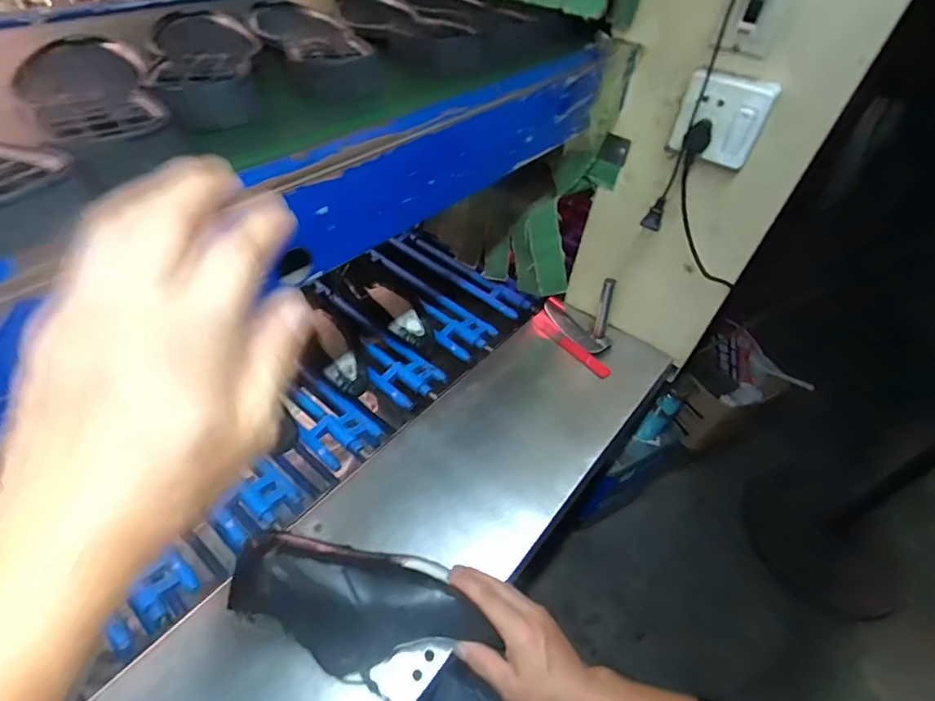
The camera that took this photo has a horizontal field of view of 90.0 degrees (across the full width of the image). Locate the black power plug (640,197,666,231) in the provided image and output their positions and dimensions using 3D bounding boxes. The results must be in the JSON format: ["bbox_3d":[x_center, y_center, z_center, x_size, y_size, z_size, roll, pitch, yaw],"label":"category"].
[{"bbox_3d":[0.235,-0.172,0.584,0.022,0.040,0.026,23,51,14],"label":"black power plug"}]

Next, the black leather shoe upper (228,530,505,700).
[{"bbox_3d":[-0.105,0.248,0.458,0.242,0.068,0.113,11,49,2],"label":"black leather shoe upper"}]

